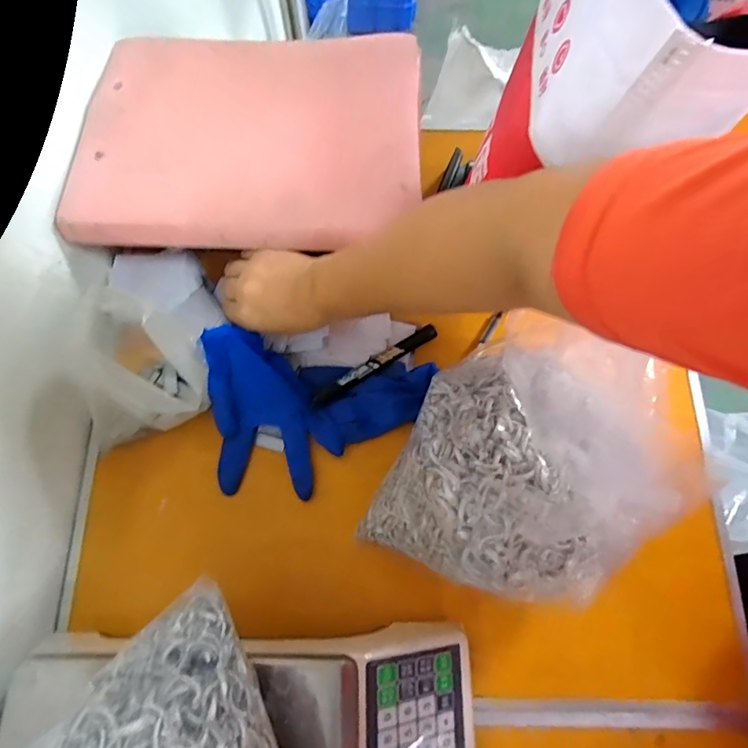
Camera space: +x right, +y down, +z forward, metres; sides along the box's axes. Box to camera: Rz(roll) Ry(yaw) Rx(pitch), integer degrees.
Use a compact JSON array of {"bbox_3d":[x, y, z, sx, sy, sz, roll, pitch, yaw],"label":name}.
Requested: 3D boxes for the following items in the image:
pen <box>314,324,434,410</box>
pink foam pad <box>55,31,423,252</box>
[{"bbox_3d":[0.002,-0.009,0.459,0.144,0.014,0.016,-33,75,-8],"label":"pen"},{"bbox_3d":[-0.113,-0.228,0.433,0.307,0.025,0.234,1,73,2],"label":"pink foam pad"}]

